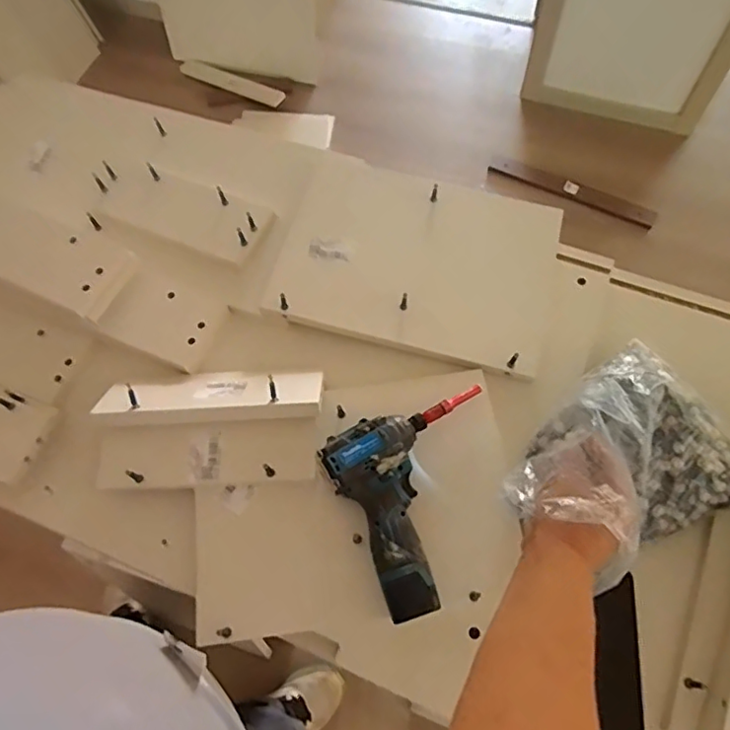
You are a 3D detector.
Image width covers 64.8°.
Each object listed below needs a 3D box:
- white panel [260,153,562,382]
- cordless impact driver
[{"bbox_3d":[0.072,-0.138,0.756,0.345,0.021,0.253,16,70,3],"label":"white panel"},{"bbox_3d":[0.073,0.134,0.602,0.186,0.067,0.191,-25,67,-8],"label":"cordless impact driver"}]

